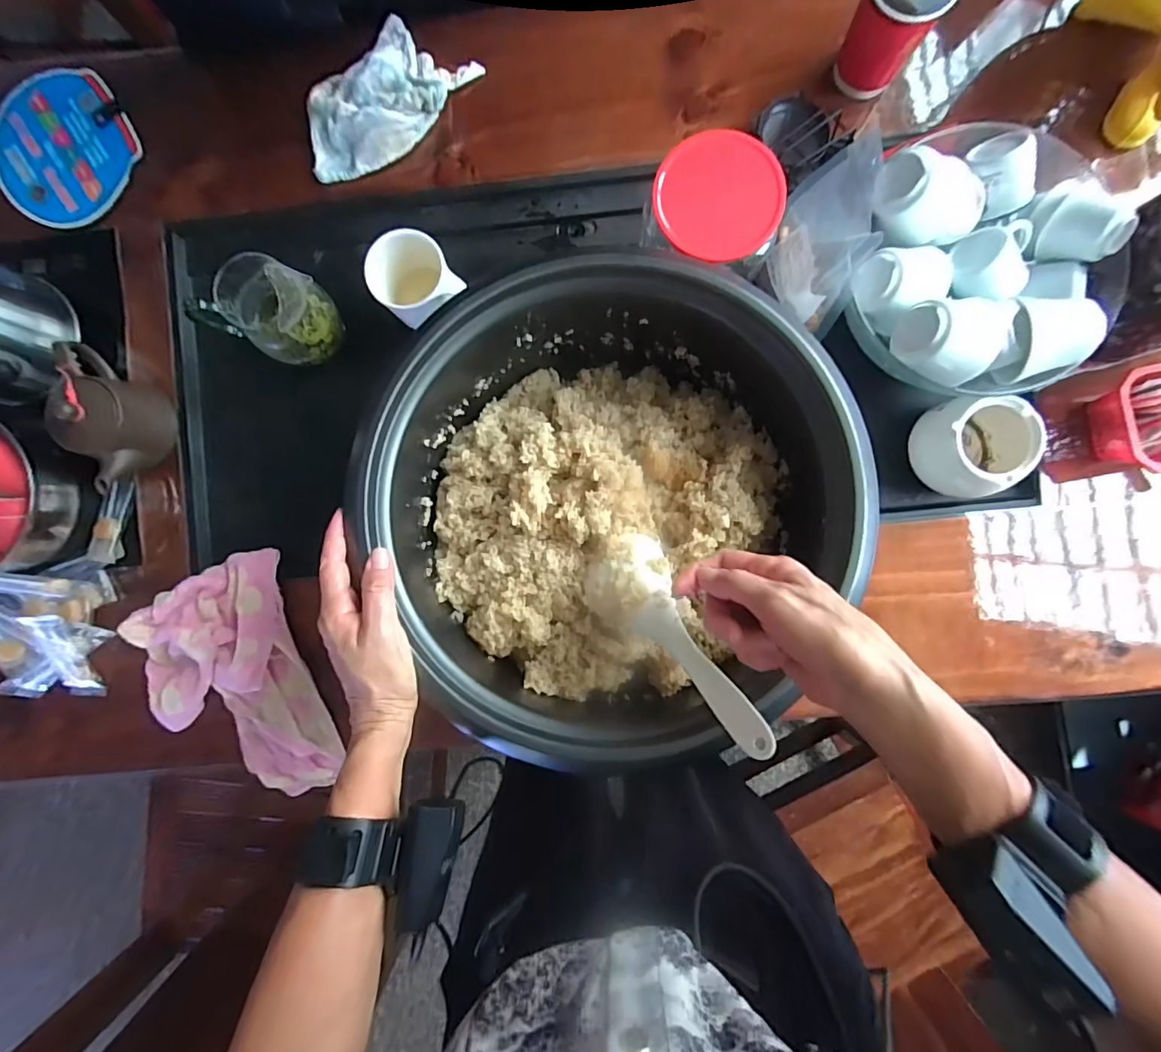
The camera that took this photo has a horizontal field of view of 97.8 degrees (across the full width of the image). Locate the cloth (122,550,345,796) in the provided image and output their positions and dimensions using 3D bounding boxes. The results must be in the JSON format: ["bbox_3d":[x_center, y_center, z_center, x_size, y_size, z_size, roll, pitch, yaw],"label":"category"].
[{"bbox_3d":[-0.352,0.164,0.508,0.149,0.044,0.246,-21,88,2],"label":"cloth"}]

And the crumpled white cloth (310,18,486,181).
[{"bbox_3d":[-0.200,-0.426,0.509,0.184,0.047,0.100,-42,88,1],"label":"crumpled white cloth"}]

